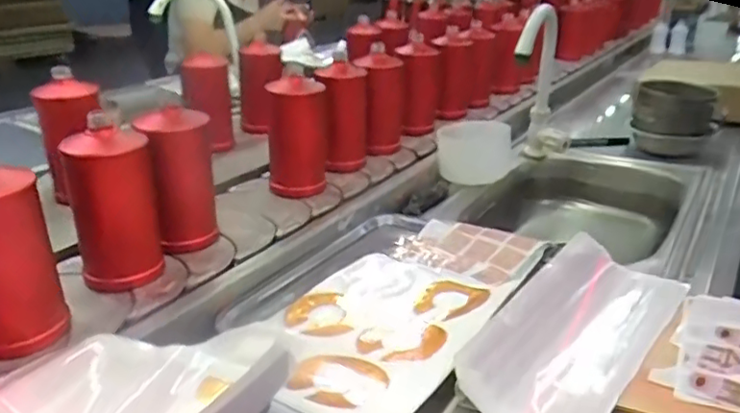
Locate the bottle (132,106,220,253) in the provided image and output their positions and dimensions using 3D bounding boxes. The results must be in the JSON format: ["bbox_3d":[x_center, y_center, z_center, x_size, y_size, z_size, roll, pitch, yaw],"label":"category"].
[{"bbox_3d":[-0.234,-0.031,0.748,0.078,0.166,0.074,-13,25,-32],"label":"bottle"}]

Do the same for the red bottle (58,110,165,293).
[{"bbox_3d":[-0.283,-0.002,0.674,0.077,0.176,0.074,2,21,2],"label":"red bottle"}]

